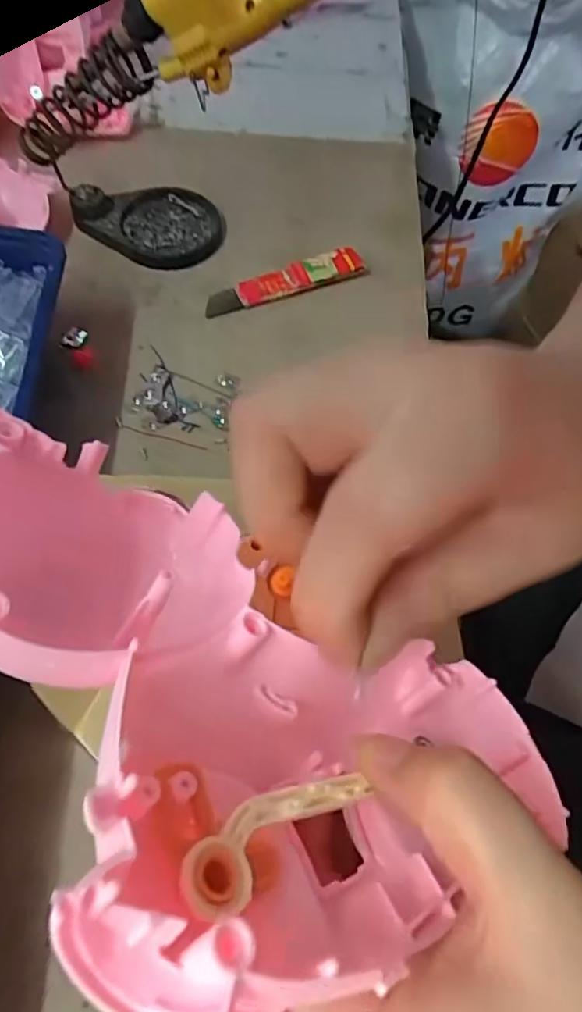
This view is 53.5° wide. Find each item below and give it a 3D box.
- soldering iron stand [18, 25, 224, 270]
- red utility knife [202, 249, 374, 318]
[{"bbox_3d":[-0.095,-0.210,0.343,0.107,0.106,0.067,29,66,11],"label":"soldering iron stand"},{"bbox_3d":[-0.003,-0.141,0.365,0.105,0.011,0.022,-21,66,-13],"label":"red utility knife"}]

